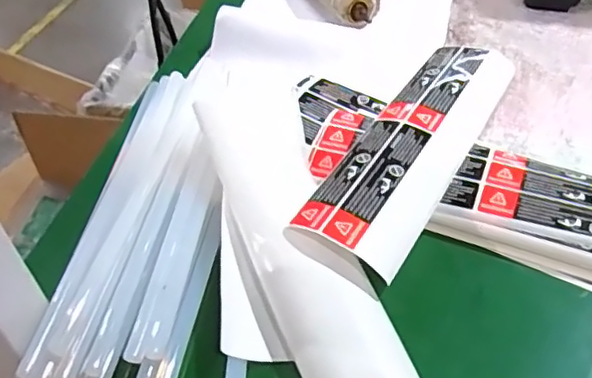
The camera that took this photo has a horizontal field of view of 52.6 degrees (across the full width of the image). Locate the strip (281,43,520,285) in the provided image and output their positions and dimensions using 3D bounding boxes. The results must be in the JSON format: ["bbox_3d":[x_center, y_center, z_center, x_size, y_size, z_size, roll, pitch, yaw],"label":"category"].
[{"bbox_3d":[0.089,-0.038,0.428,0.068,0.019,0.241,21,50,25],"label":"strip"}]

